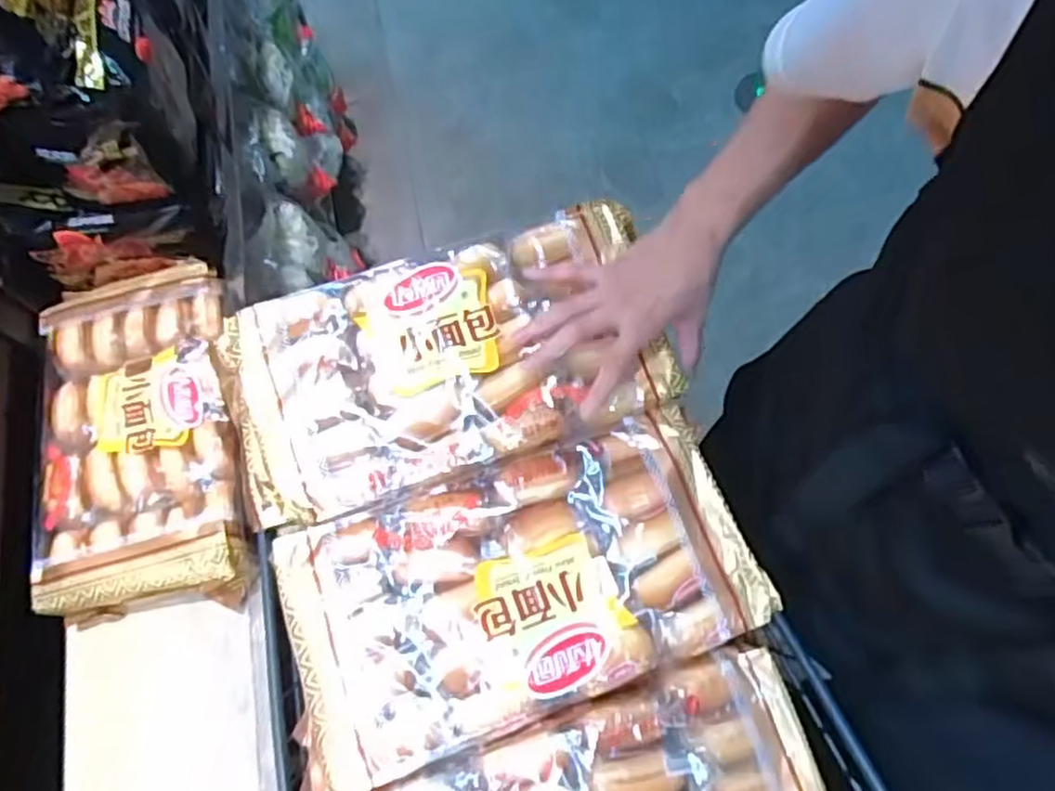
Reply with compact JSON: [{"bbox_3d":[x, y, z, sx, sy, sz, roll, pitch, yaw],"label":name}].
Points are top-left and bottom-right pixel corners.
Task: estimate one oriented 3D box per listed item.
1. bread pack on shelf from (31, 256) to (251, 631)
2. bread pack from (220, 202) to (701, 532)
[{"bbox_3d":[-0.389,0.037,0.699,0.198,0.052,0.341,-10,68,-2],"label":"bread pack on shelf"},{"bbox_3d":[-0.067,-0.029,0.574,0.355,0.050,0.181,-20,68,-5],"label":"bread pack"}]

